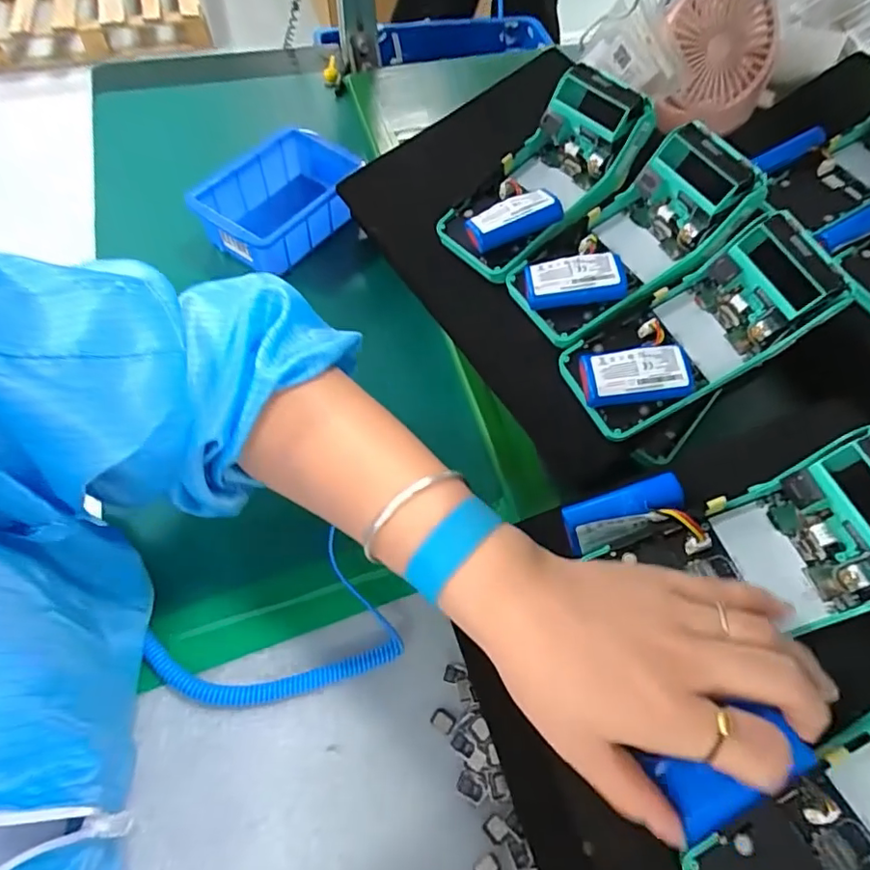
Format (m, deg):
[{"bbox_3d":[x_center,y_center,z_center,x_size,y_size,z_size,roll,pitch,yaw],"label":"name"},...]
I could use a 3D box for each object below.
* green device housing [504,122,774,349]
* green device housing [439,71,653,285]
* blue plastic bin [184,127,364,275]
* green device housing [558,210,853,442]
[{"bbox_3d":[0.139,-0.136,0.401,0.173,0.058,0.085,-38,69,4],"label":"green device housing"},{"bbox_3d":[0.082,-0.195,0.430,0.082,0.059,0.168,42,87,17],"label":"green device housing"},{"bbox_3d":[-0.139,-0.219,0.524,0.094,0.055,0.148,35,65,14],"label":"blue plastic bin"},{"bbox_3d":[0.170,-0.067,0.371,0.170,0.058,0.079,-33,67,3],"label":"green device housing"}]

